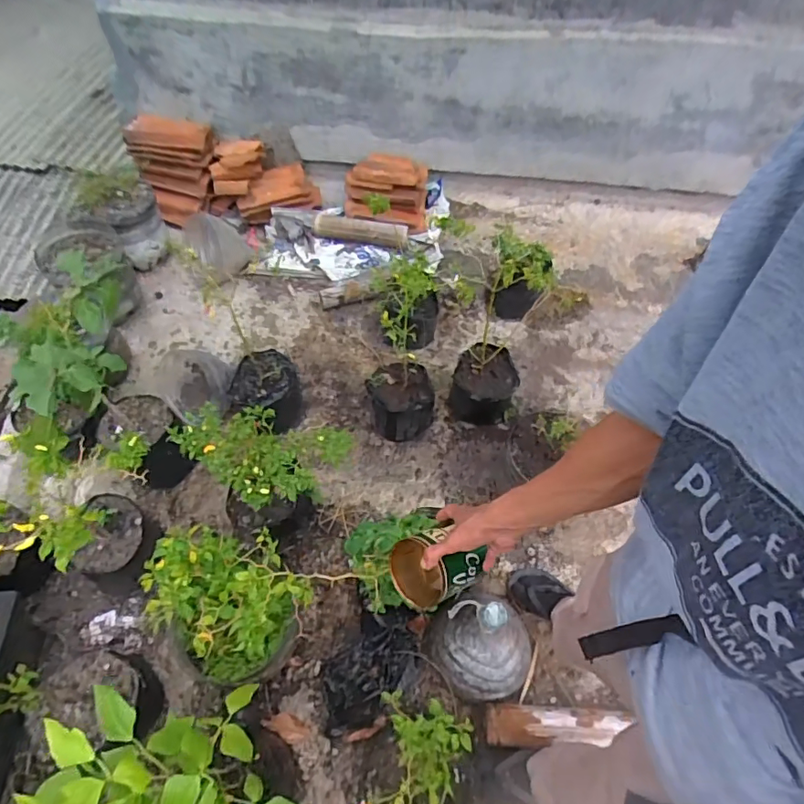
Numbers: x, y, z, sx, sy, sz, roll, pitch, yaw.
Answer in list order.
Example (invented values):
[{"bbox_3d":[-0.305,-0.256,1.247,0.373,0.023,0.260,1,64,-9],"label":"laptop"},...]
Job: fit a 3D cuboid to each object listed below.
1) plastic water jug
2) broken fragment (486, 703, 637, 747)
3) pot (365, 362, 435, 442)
[{"bbox_3d":[0.192,0.532,1.150,0.235,0.220,0.218,1,57,-1],"label":"plastic water jug"},{"bbox_3d":[0.334,0.703,1.101,0.298,0.055,0.083,3,57,1],"label":"broken fragment"},{"bbox_3d":[-0.006,0.005,1.518,0.174,0.193,0.184,1,57,-1],"label":"pot"}]

